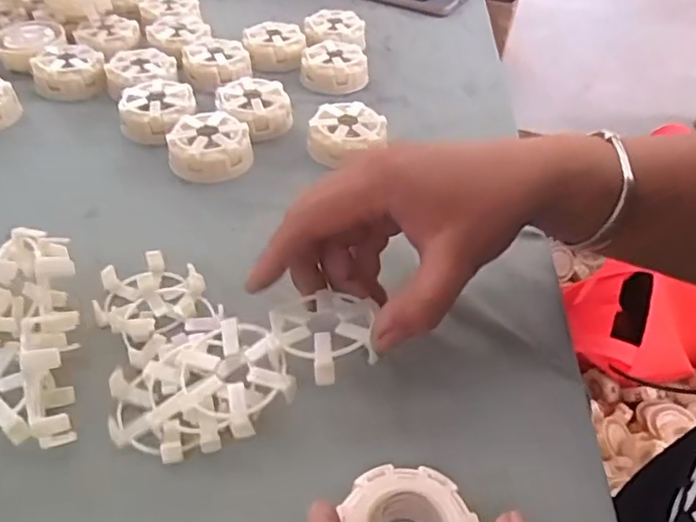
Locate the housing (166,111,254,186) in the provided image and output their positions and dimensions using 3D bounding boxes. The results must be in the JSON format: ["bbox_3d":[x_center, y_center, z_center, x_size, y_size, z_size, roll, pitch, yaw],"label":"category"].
[{"bbox_3d":[-0.107,-0.089,0.482,0.061,0.034,0.061,-5,43,-8],"label":"housing"}]

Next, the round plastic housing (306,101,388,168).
[{"bbox_3d":[0.000,-0.100,0.499,0.061,0.032,0.061,1,42,-1],"label":"round plastic housing"}]

